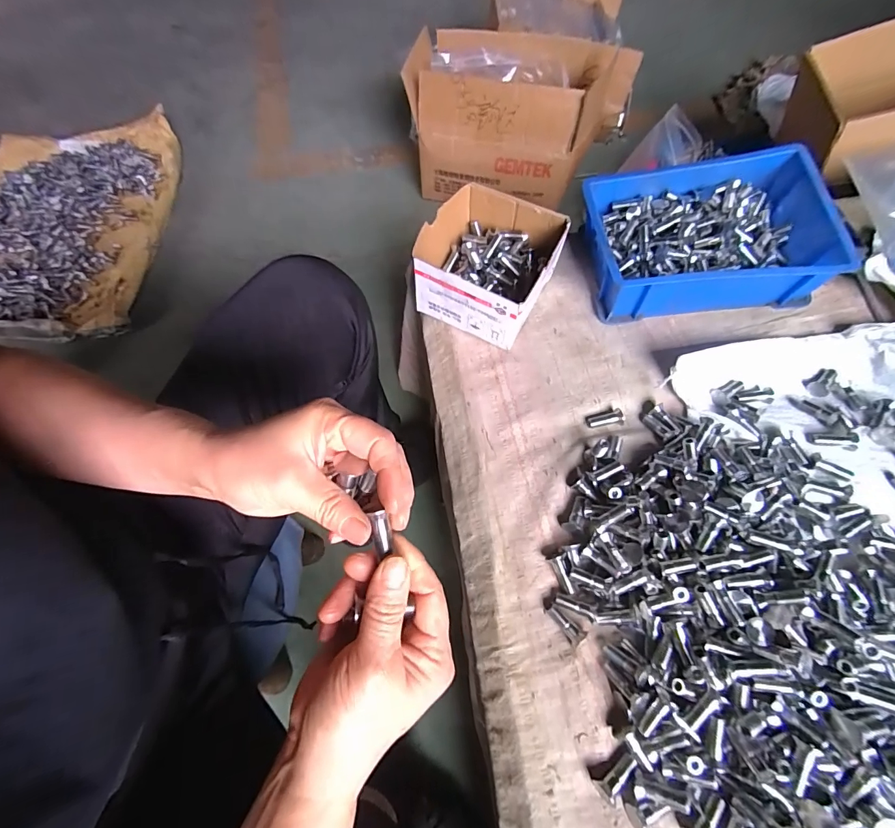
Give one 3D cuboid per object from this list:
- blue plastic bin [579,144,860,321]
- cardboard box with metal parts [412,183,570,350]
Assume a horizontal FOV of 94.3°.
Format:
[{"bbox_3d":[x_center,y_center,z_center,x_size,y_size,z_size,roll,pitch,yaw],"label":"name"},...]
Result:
[{"bbox_3d":[0.301,-0.203,0.494,0.250,0.097,0.167,0,63,-1],"label":"blue plastic bin"},{"bbox_3d":[0.047,-0.175,0.488,0.139,0.075,0.148,25,66,11],"label":"cardboard box with metal parts"}]

